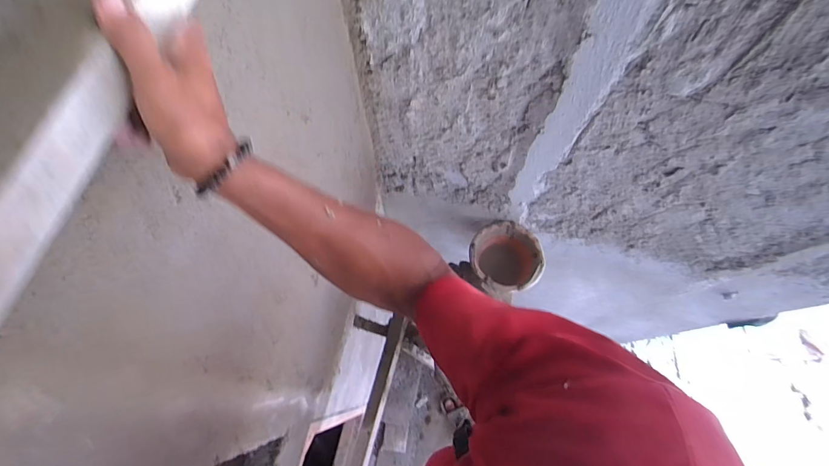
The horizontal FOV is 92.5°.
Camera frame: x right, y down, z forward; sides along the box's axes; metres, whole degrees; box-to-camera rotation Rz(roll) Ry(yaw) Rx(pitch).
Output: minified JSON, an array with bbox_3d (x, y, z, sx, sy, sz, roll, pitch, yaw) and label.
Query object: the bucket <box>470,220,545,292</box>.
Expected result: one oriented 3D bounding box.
[{"bbox_3d":[0.329,0.123,1.521,0.252,0.297,0.246,0,70,1],"label":"bucket"}]

